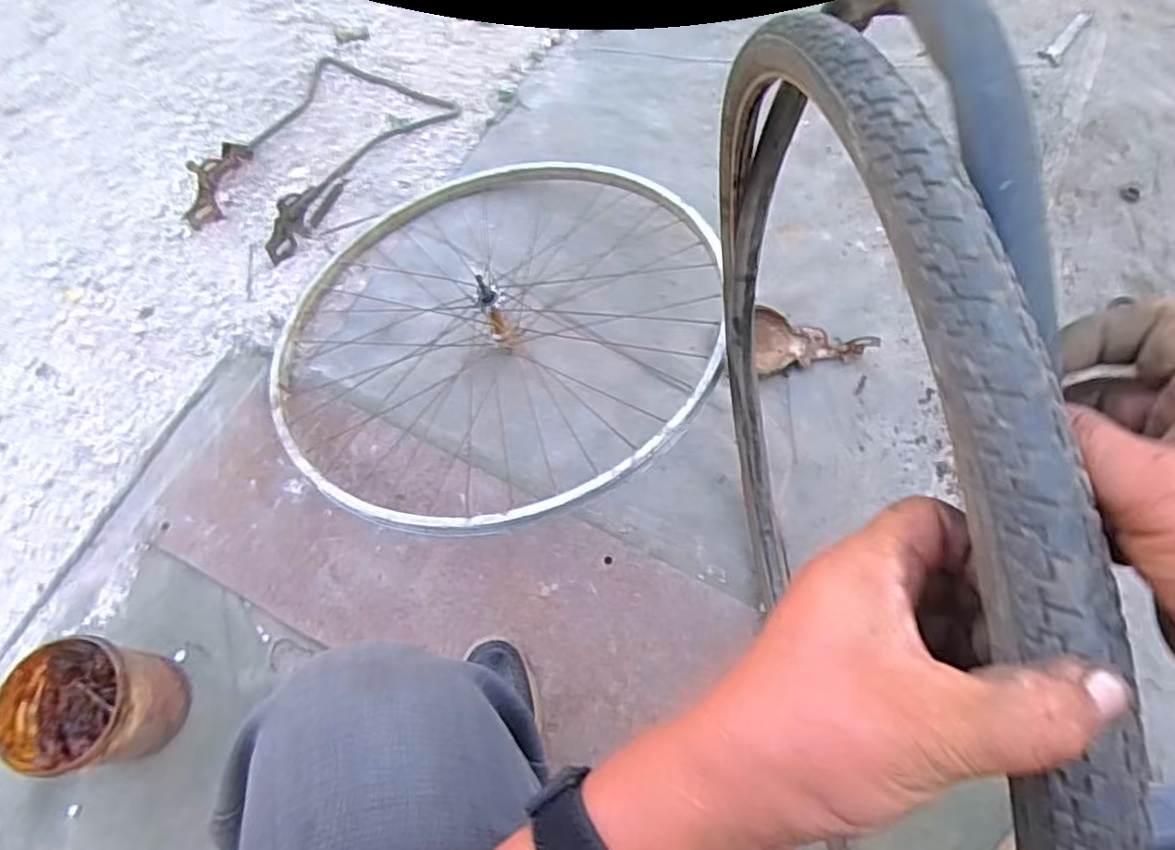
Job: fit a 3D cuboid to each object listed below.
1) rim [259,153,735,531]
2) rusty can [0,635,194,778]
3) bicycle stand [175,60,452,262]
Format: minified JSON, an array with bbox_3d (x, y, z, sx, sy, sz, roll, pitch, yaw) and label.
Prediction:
[{"bbox_3d":[-0.124,-0.146,0.855,0.563,0.092,0.561,-3,59,9],"label":"rim"},{"bbox_3d":[-0.512,0.298,0.737,0.132,0.128,0.119,-2,66,1],"label":"rusty can"},{"bbox_3d":[-0.401,-0.421,1.046,0.250,0.052,0.383,23,69,12],"label":"bicycle stand"}]

